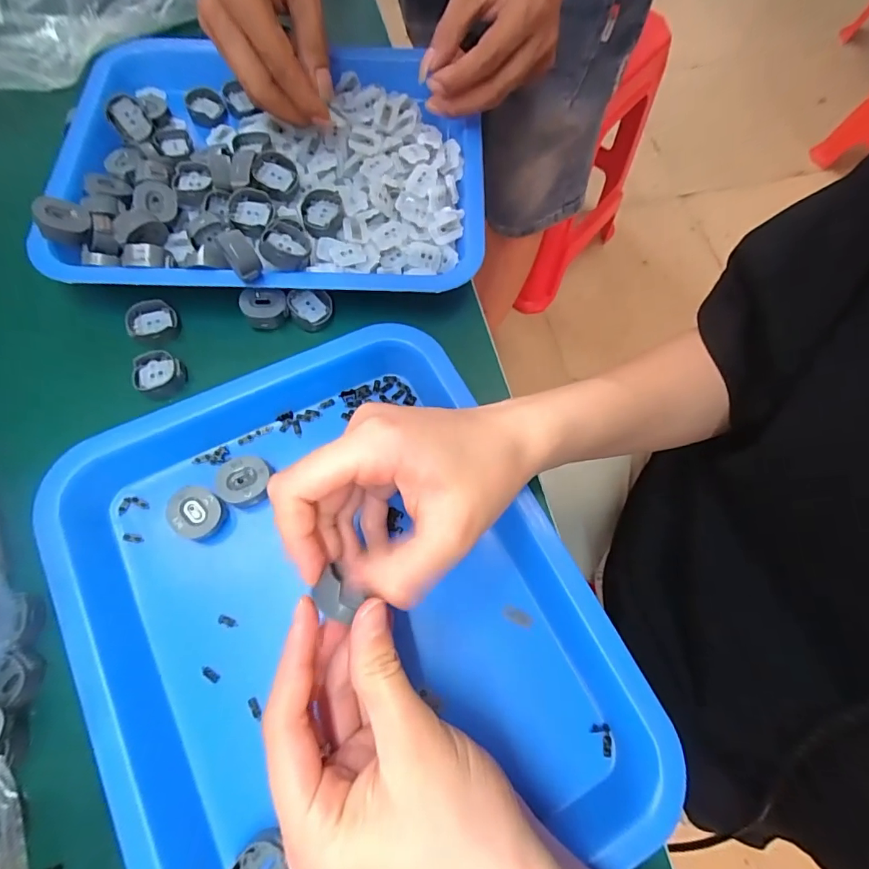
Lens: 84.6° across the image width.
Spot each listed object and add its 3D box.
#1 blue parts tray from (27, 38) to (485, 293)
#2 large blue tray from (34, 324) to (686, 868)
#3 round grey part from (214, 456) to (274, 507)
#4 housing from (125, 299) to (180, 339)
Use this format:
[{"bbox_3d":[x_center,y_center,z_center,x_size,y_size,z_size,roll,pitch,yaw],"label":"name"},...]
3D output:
[{"bbox_3d":[-0.112,-0.190,0.331,0.288,0.039,0.225,-1,70,-3],"label":"blue parts tray"},{"bbox_3d":[-0.044,0.091,0.239,0.233,0.034,0.280,-29,74,-12],"label":"large blue tray"},{"bbox_3d":[-0.103,0.026,0.262,0.027,0.013,0.027,1,70,-2],"label":"round grey part"},{"bbox_3d":[-0.179,-0.072,0.304,0.026,0.010,0.027,1,70,-2],"label":"housing"}]

